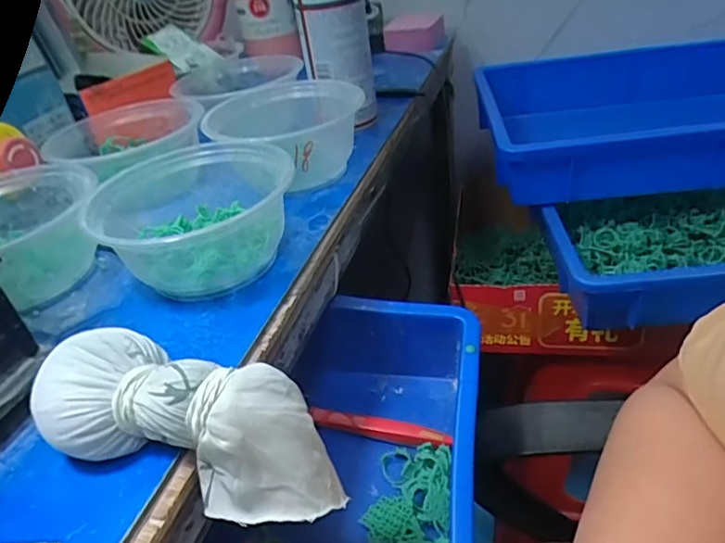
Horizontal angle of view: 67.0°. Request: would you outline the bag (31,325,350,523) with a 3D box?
[{"bbox_3d":[-0.076,0.067,0.248,0.141,0.050,0.053,18,40,8],"label":"bag"}]

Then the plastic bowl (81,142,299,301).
[{"bbox_3d":[-0.109,-0.034,0.376,0.127,0.061,0.131,-5,36,3],"label":"plastic bowl"}]

